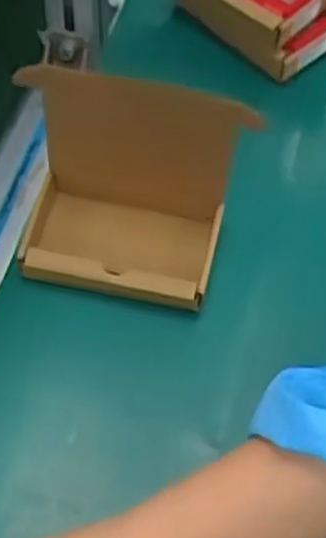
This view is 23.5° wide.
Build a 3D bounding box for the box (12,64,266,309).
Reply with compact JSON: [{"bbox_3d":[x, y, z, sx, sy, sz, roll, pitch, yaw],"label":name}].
[{"bbox_3d":[-0.022,-0.049,0.529,0.153,0.118,0.105,8,61,2],"label":"box"}]

